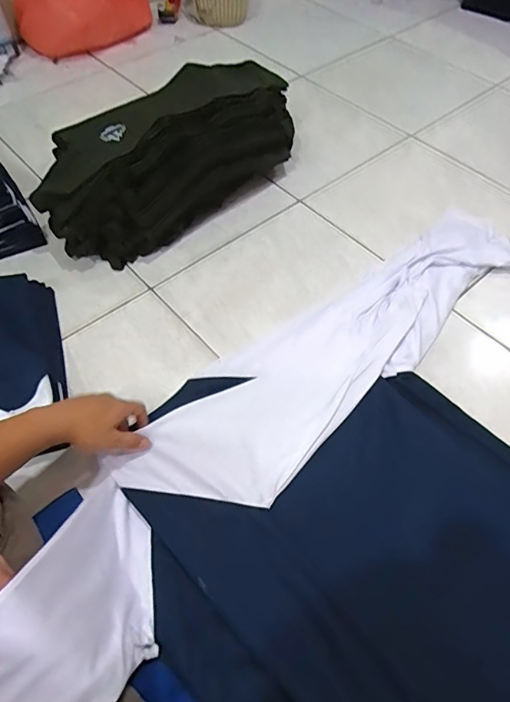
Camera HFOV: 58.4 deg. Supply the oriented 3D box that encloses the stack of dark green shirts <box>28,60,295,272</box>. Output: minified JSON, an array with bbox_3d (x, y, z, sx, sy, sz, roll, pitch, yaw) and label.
[{"bbox_3d":[-0.181,-0.453,1.009,0.294,0.191,0.641,39,63,22],"label":"stack of dark green shirts"}]

